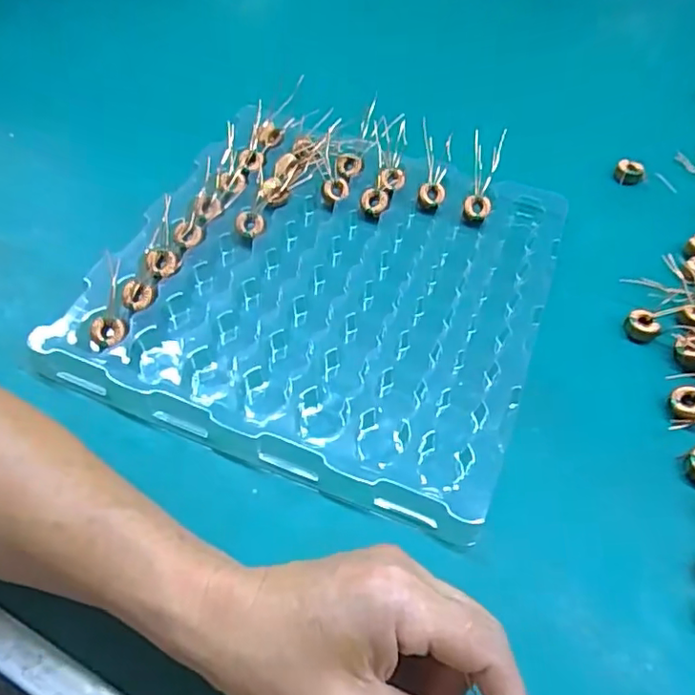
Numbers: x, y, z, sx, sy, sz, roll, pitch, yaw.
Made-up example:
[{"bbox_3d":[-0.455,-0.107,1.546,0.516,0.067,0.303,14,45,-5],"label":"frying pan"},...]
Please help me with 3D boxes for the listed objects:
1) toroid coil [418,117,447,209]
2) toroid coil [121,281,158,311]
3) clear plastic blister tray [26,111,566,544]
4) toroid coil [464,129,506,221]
[{"bbox_3d":[0.067,-0.151,0.461,0.021,0.016,0.077,0,76,-4],"label":"toroid coil"},{"bbox_3d":[-0.137,-0.033,0.377,0.022,0.007,0.020,4,86,3],"label":"toroid coil"},{"bbox_3d":[-0.013,-0.050,0.403,0.286,0.022,0.283,20,58,9],"label":"clear plastic blister tray"},{"bbox_3d":[0.106,-0.134,0.453,0.022,0.007,0.071,8,83,1],"label":"toroid coil"}]

